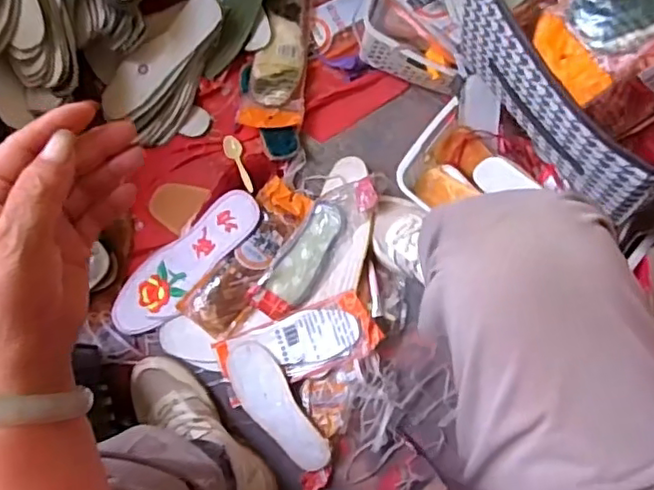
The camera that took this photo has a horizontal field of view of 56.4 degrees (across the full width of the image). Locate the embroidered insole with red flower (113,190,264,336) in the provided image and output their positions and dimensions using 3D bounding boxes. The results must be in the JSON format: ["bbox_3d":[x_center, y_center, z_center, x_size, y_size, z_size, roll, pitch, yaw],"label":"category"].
[{"bbox_3d":[-0.191,0.025,0.830,0.244,0.015,0.088,-39,71,3],"label":"embroidered insole with red flower"}]

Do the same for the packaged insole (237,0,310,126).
[{"bbox_3d":[-0.071,-0.274,0.872,0.084,0.028,0.216,5,77,1],"label":"packaged insole"}]

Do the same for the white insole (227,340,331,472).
[{"bbox_3d":[-0.066,0.208,0.783,0.062,0.021,0.181,-32,79,-7],"label":"white insole"}]

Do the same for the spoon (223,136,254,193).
[{"bbox_3d":[-0.123,-0.114,0.852,0.025,0.008,0.103,-21,59,-5],"label":"spoon"}]

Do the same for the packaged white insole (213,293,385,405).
[{"bbox_3d":[-0.039,0.130,0.792,0.208,0.014,0.083,-21,78,-5],"label":"packaged white insole"}]

